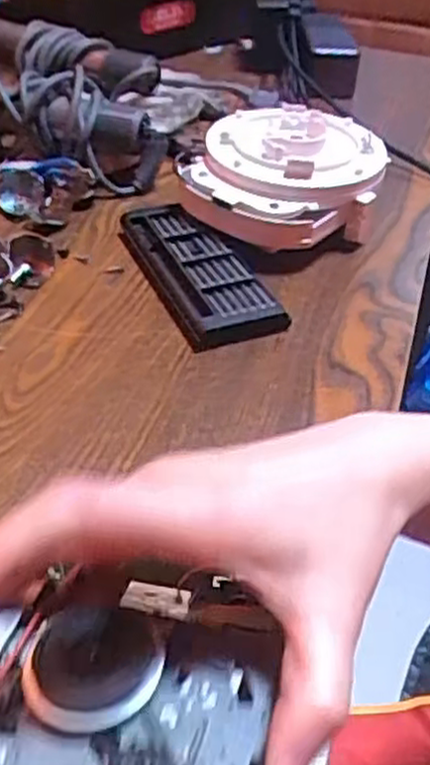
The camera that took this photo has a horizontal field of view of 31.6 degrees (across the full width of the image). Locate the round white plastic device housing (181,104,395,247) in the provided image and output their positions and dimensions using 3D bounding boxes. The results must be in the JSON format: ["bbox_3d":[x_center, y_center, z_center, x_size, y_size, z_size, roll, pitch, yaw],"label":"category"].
[{"bbox_3d":[0.055,-0.155,0.578,0.157,0.065,0.134,-24,48,-27],"label":"round white plastic device housing"}]

